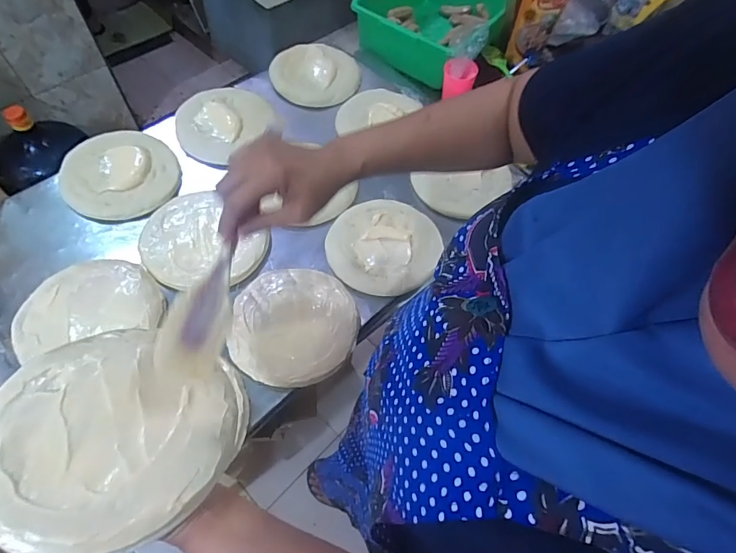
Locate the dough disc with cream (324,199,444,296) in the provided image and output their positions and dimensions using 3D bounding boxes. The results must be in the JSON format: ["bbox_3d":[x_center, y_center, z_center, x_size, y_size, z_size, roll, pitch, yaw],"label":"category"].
[{"bbox_3d":[0.031,-0.060,0.750,0.193,0.027,0.203,3,61,-6],"label":"dough disc with cream"}]

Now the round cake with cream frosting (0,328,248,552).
[{"bbox_3d":[-0.216,0.133,0.356,0.189,0.019,0.182,12,46,-13],"label":"round cake with cream frosting"}]

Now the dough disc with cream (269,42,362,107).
[{"bbox_3d":[-0.118,-0.465,0.951,0.202,0.039,0.167,-2,62,-8],"label":"dough disc with cream"}]

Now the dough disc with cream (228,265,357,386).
[{"bbox_3d":[-0.116,0.074,0.657,0.192,0.026,0.190,3,61,-6],"label":"dough disc with cream"}]

